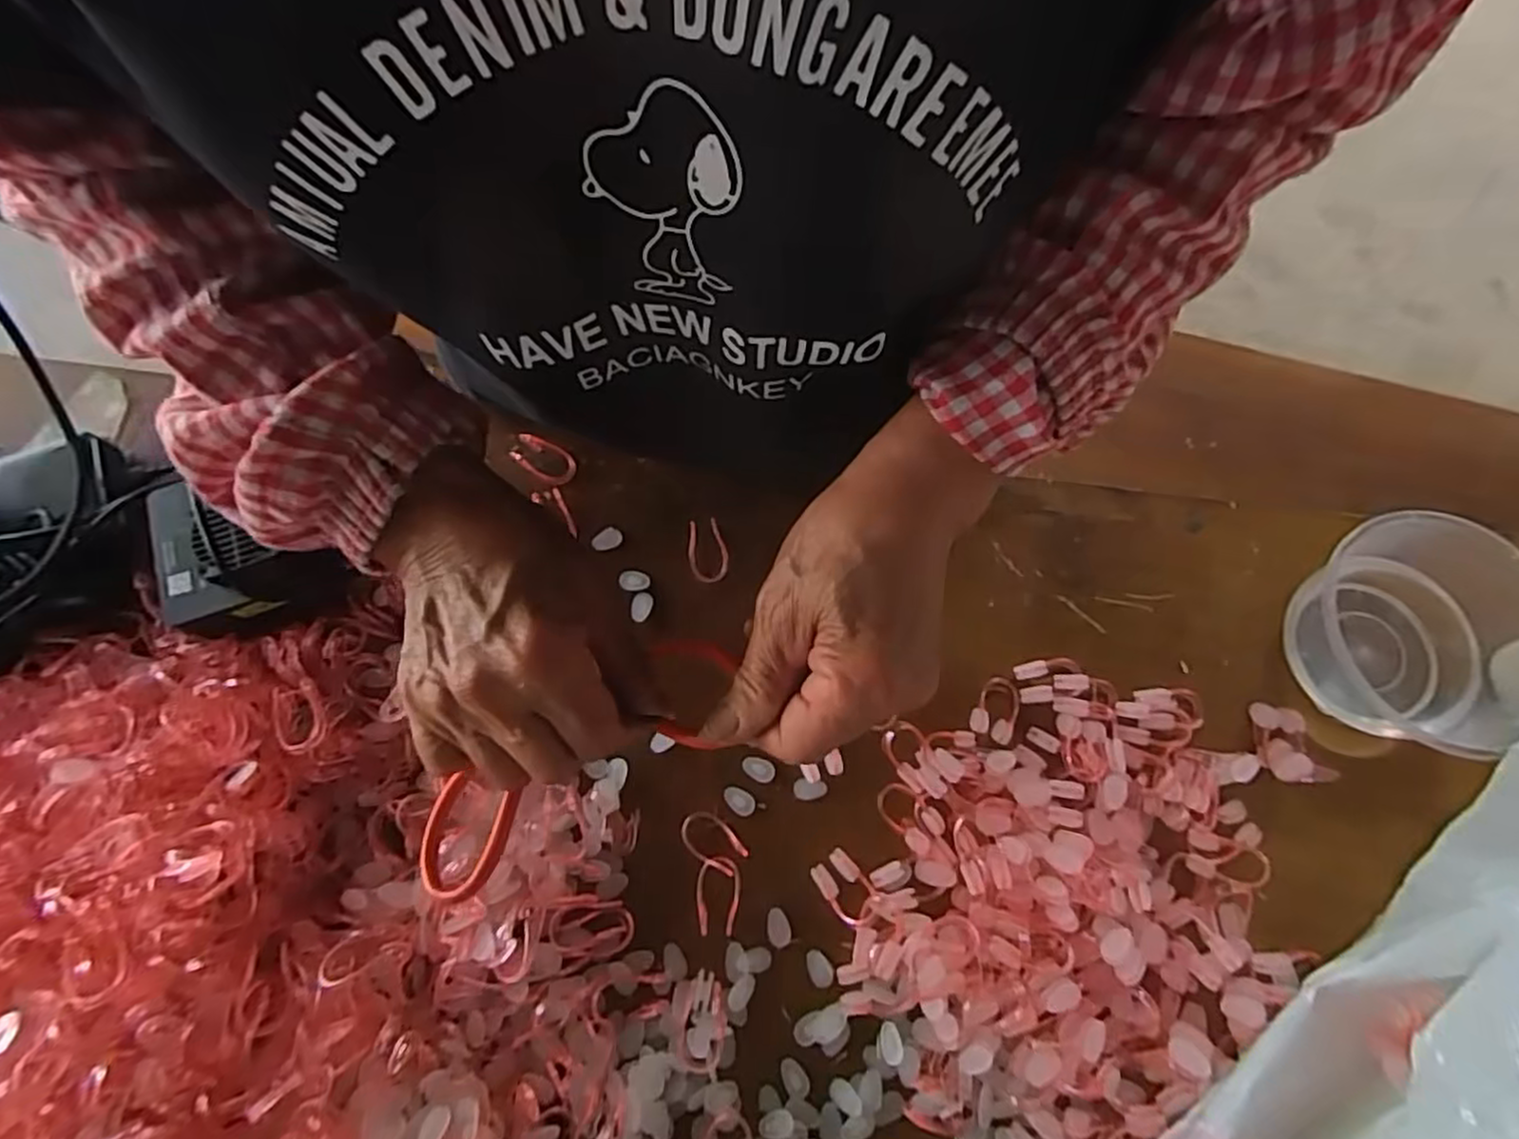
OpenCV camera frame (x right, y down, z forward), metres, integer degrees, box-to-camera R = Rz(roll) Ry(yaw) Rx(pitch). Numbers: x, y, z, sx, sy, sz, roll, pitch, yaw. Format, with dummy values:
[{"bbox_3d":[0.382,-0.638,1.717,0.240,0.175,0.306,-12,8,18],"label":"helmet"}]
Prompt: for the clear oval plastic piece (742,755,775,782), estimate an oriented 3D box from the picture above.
[{"bbox_3d":[-0.001,0.104,0.381,0.017,0.004,0.011,26,75,7],"label":"clear oval plastic piece"}]

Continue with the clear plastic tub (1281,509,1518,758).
[{"bbox_3d":[0.335,0.035,0.370,0.125,0.066,0.112,-7,74,-3],"label":"clear plastic tub"}]

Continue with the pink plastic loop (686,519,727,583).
[{"bbox_3d":[-0.030,-0.011,0.415,0.022,0.004,0.037,-8,80,1],"label":"pink plastic loop"}]

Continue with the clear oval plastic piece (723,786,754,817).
[{"bbox_3d":[-0.010,0.119,0.375,0.018,0.004,0.012,30,76,8],"label":"clear oval plastic piece"}]

